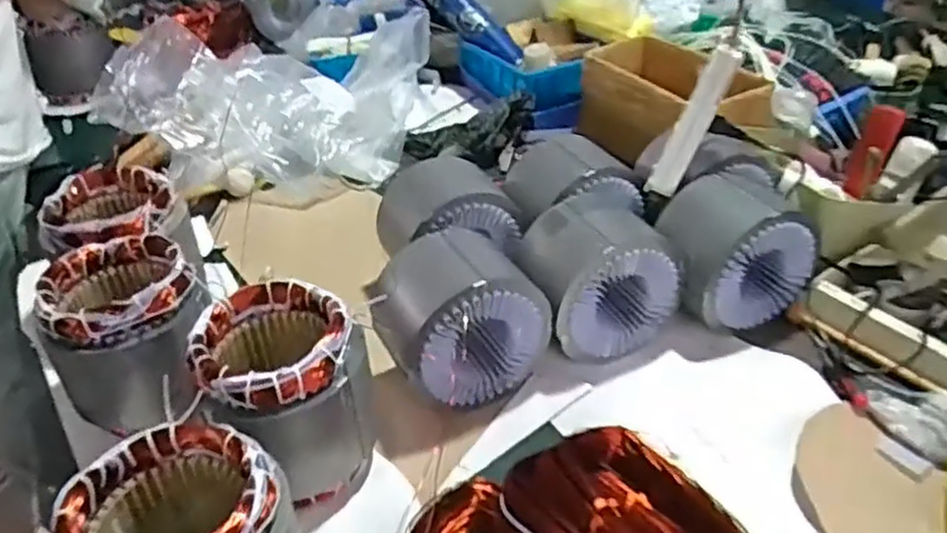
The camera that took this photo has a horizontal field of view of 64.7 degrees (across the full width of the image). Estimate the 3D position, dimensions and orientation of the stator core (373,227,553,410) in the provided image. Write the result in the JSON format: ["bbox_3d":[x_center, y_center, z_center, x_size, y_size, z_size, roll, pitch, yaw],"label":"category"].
[{"bbox_3d":[-0.021,0.046,0.765,0.152,0.151,0.126,-23,40,-26],"label":"stator core"}]

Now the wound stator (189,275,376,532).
[{"bbox_3d":[-0.171,0.119,0.683,0.146,0.161,0.136,19,41,28],"label":"wound stator"}]

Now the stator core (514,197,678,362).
[{"bbox_3d":[0.131,0.005,0.821,0.155,0.143,0.117,-17,38,-18],"label":"stator core"}]

